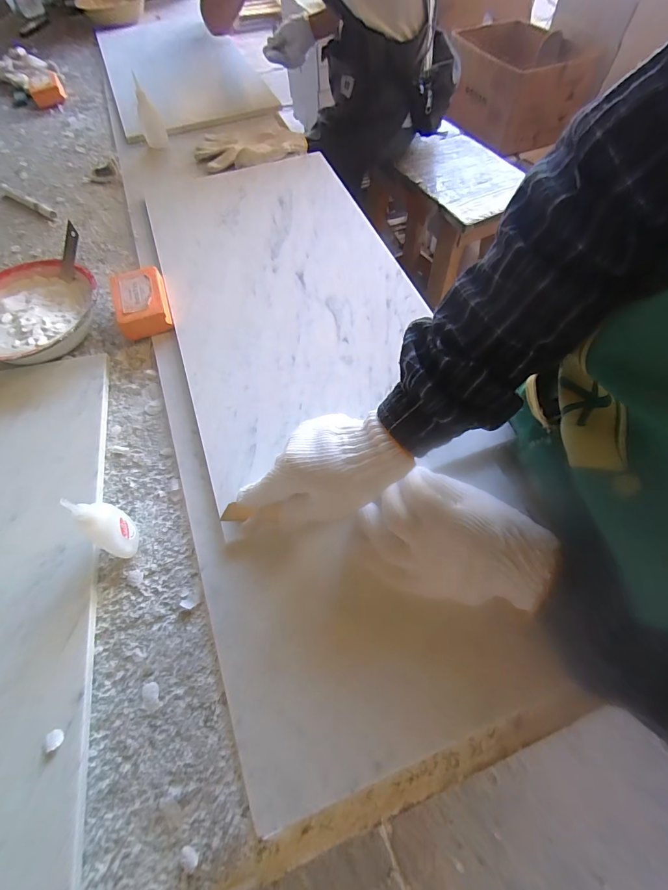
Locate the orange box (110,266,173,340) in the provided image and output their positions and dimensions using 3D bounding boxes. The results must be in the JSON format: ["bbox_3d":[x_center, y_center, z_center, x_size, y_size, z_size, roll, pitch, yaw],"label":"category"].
[{"bbox_3d":[-0.240,-0.178,0.481,0.057,0.032,0.091,-18,64,-6],"label":"orange box"}]

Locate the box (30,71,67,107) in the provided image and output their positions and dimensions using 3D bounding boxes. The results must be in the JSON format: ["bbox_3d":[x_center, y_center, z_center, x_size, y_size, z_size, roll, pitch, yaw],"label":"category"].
[{"bbox_3d":[-0.615,-0.761,0.826,0.066,0.030,0.087,-28,66,-12],"label":"box"}]

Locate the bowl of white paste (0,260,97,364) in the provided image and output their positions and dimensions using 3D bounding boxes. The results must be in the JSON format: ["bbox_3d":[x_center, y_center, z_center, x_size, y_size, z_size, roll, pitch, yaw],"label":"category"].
[{"bbox_3d":[-0.366,-0.159,0.478,0.150,0.051,0.161,-1,64,2],"label":"bowl of white paste"}]

